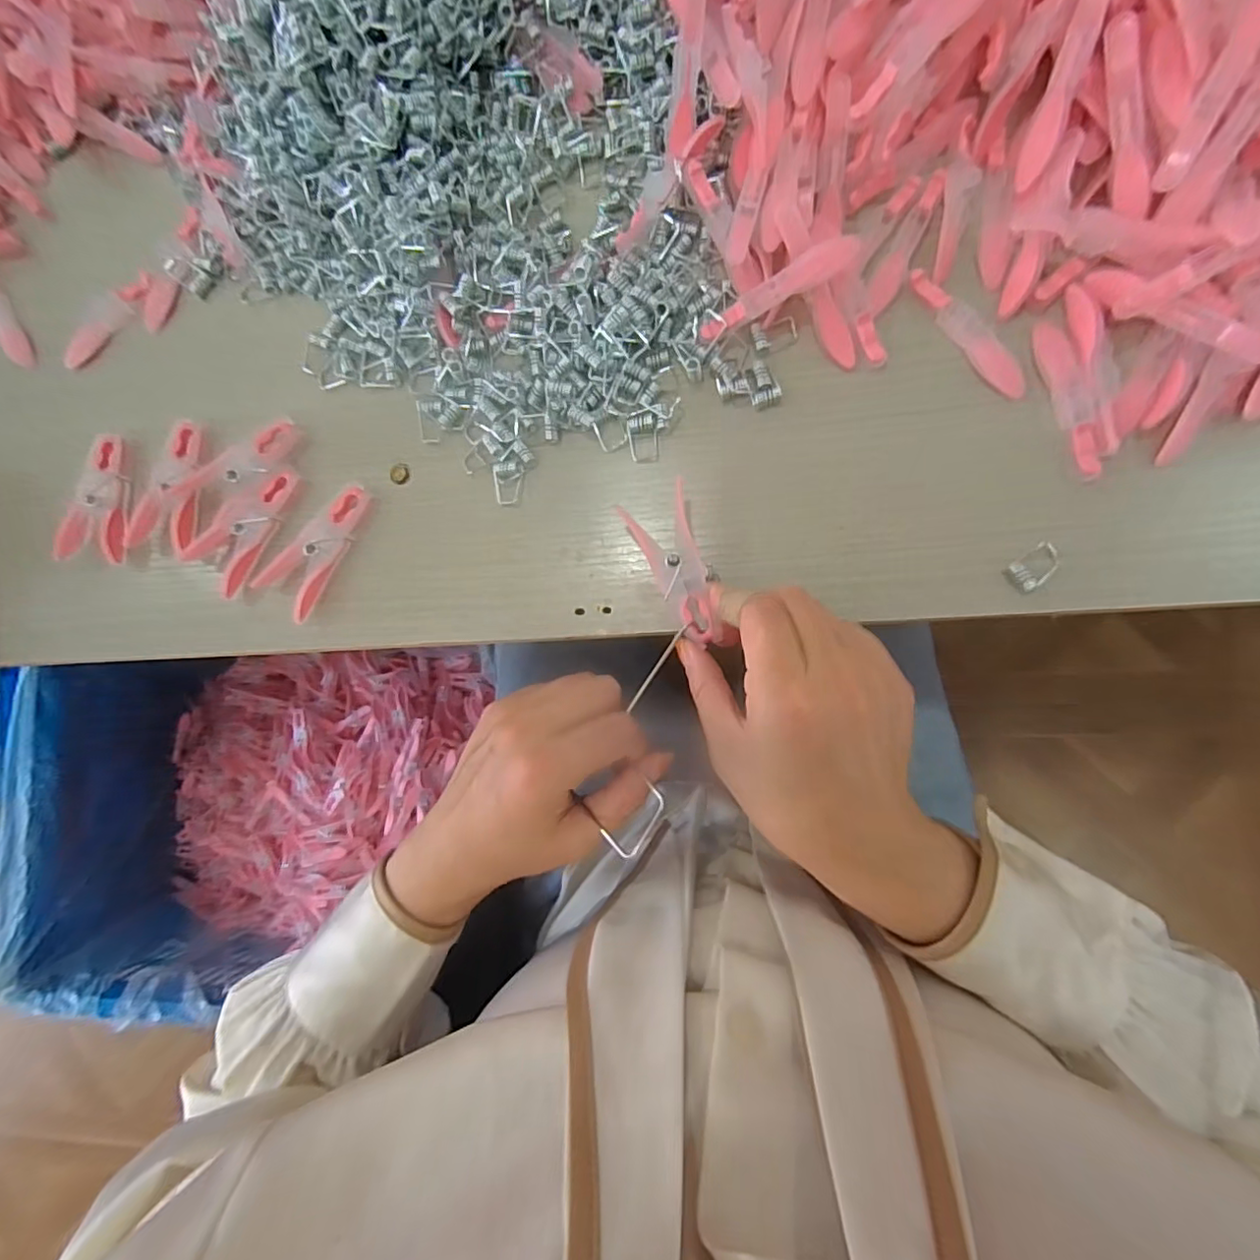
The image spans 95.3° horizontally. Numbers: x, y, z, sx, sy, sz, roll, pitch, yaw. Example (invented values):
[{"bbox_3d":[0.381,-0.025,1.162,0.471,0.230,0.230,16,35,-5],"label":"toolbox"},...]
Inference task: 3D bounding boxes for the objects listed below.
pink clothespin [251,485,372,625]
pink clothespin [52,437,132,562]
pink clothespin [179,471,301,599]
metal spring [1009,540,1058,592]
[{"bbox_3d":[-0.169,-0.045,0.311,0.040,0.011,0.078,40,92,8],"label":"pink clothespin"},{"bbox_3d":[-0.314,-0.076,0.334,0.039,0.010,0.073,-1,86,7],"label":"pink clothespin"},{"bbox_3d":[-0.211,-0.056,0.314,0.074,0.008,0.039,-44,82,3],"label":"pink clothespin"},{"bbox_3d":[0.189,-0.030,0.265,0.024,0.007,0.015,-36,83,4],"label":"metal spring"}]

